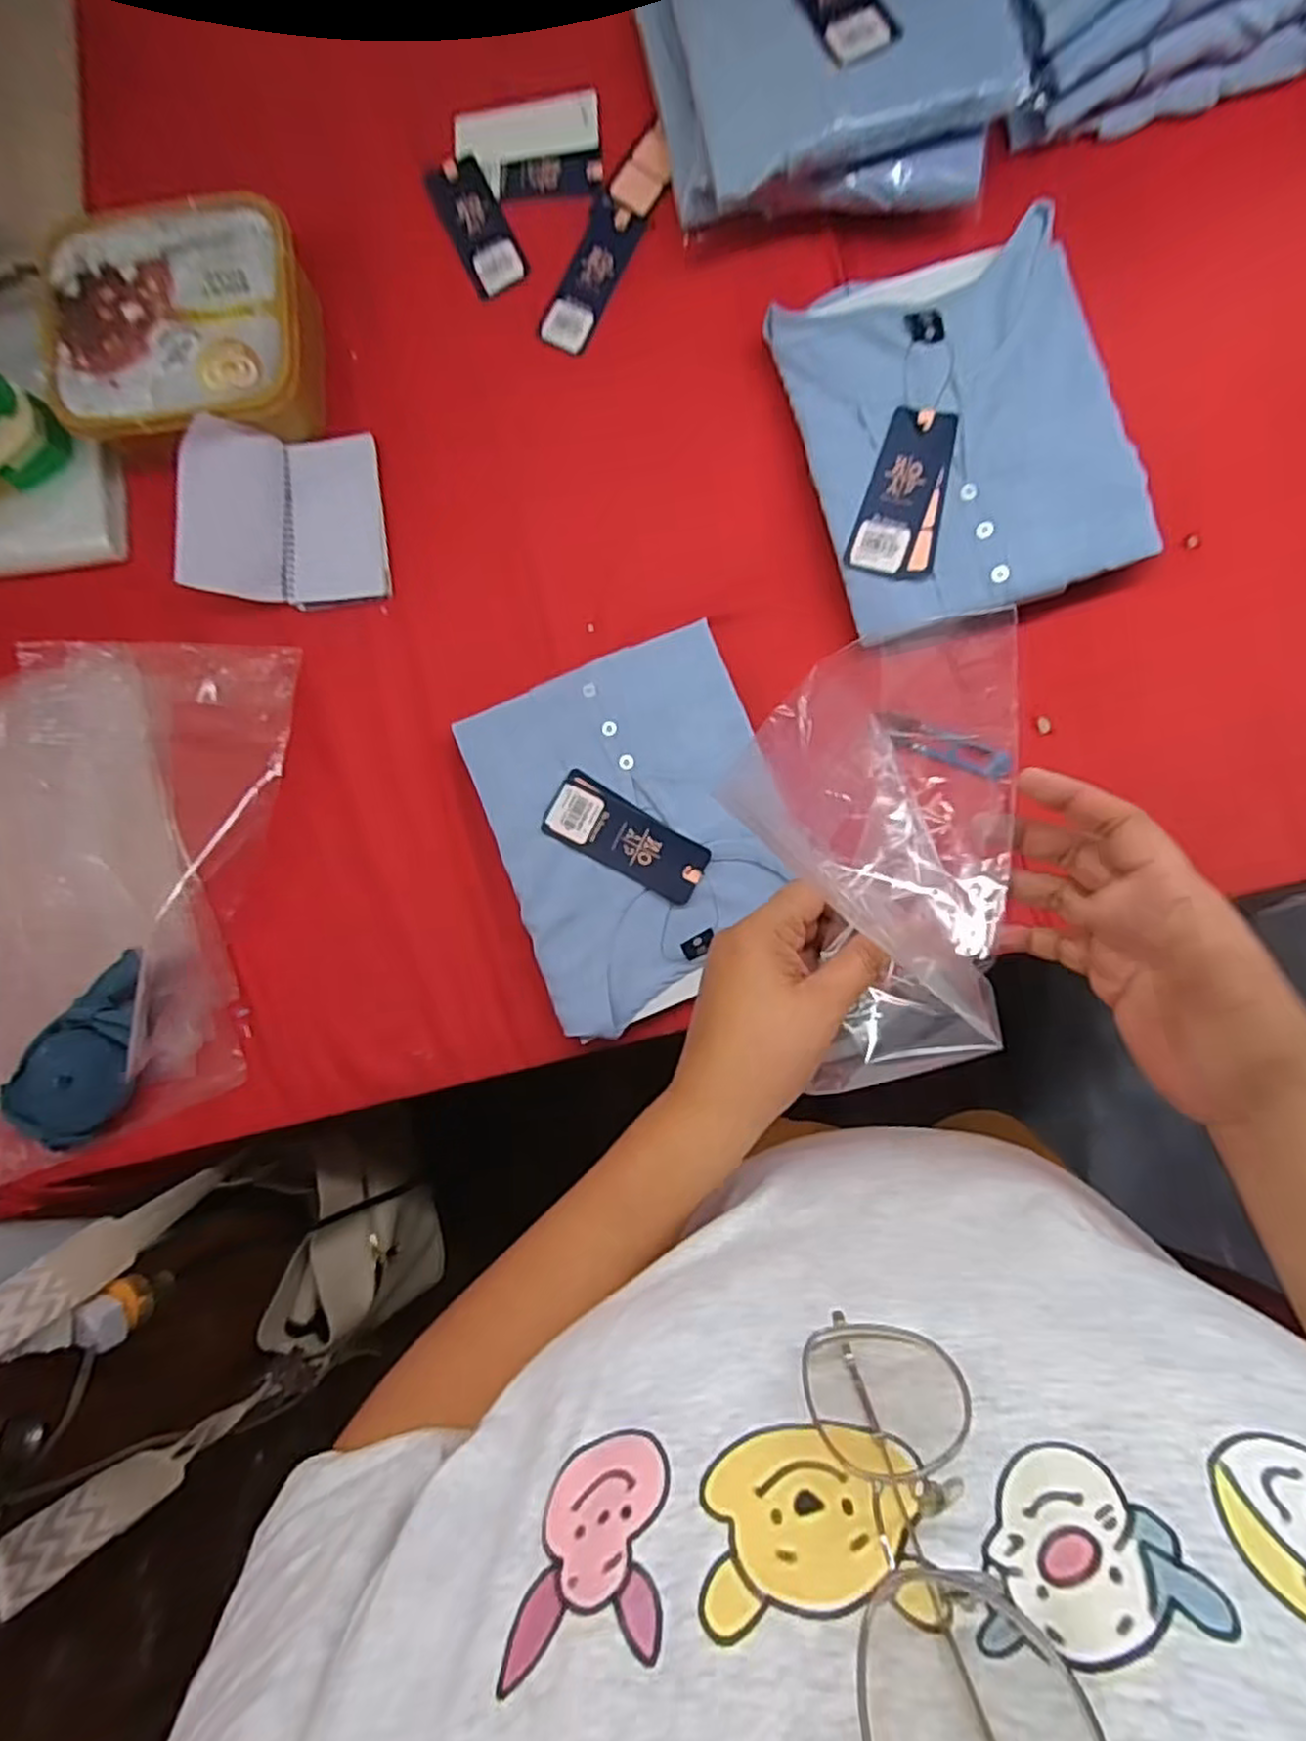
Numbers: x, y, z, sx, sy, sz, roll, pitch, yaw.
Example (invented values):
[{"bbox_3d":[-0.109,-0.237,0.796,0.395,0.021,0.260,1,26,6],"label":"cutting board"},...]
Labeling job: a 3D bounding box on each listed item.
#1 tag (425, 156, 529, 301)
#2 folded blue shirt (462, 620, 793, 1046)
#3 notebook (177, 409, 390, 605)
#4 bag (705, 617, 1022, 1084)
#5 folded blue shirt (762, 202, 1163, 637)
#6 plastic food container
[{"bbox_3d":[-0.146,-0.539,0.619,0.045,0.004,0.125,-25,85,3],"label":"tag"},{"bbox_3d":[-0.011,-0.032,0.553,0.207,0.046,0.264,-20,82,4],"label":"folded blue shirt"},{"bbox_3d":[-0.296,-0.286,0.587,0.145,0.066,0.138,-7,83,6],"label":"notebook"},{"bbox_3d":[0.115,-0.006,0.385,0.136,0.062,0.221,-3,84,6],"label":"bag"},{"bbox_3d":[0.220,-0.316,0.536,0.210,0.022,0.257,-14,83,5],"label":"folded blue shirt"},{"bbox_3d":[-0.373,-0.419,0.596,0.208,0.071,0.183,0,84,7],"label":"plastic food container"}]

